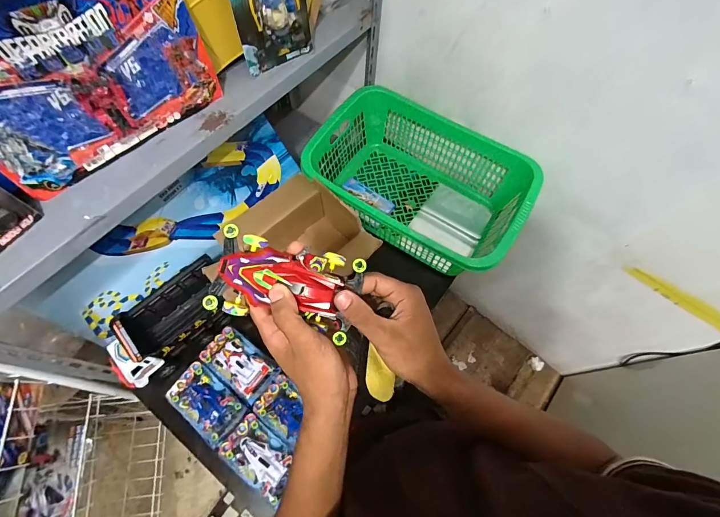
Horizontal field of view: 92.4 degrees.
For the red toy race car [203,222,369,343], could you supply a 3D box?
[{"bbox_3d":[-0.072,0.025,0.334,0.137,0.041,0.075,13,67,4],"label":"red toy race car"}]

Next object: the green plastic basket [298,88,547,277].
[{"bbox_3d":[0.159,-0.196,0.941,0.529,0.207,0.381,34,71,13],"label":"green plastic basket"}]

